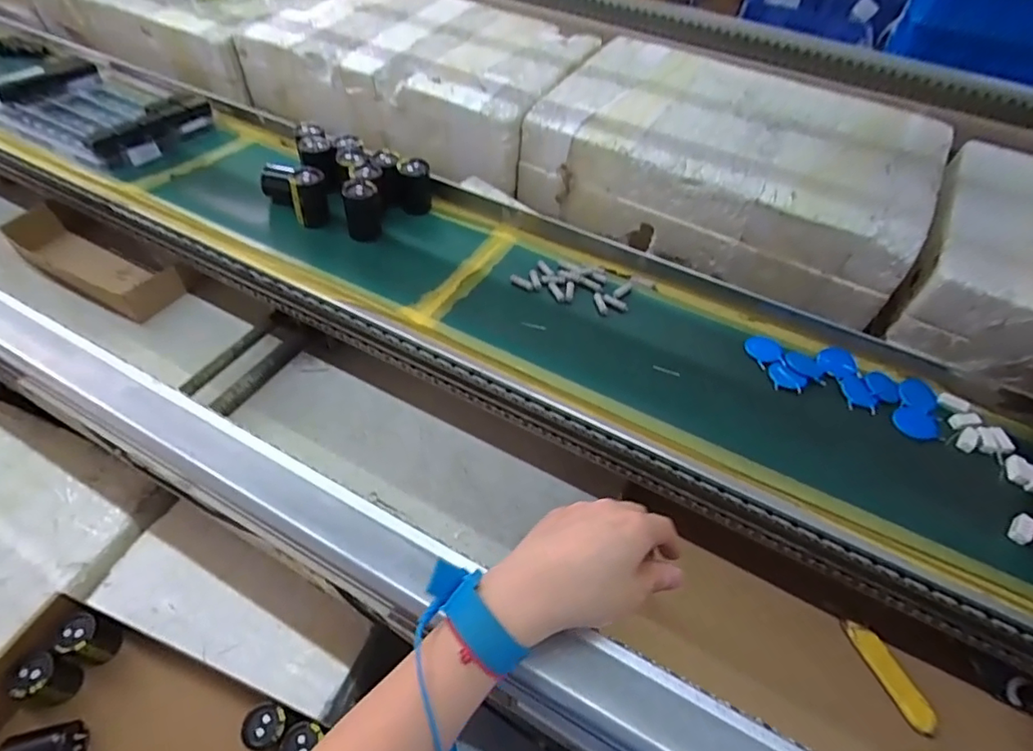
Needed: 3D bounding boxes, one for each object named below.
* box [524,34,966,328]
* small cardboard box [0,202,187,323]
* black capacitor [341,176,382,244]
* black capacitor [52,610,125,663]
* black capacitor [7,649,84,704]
[{"bbox_3d":[0.273,-0.270,0.710,0.460,0.139,0.295,29,53,17],"label":"box"},{"bbox_3d":[-0.529,-0.140,0.666,0.248,0.041,0.076,25,53,14],"label":"small cardboard box"},{"bbox_3d":[-0.163,-0.178,0.573,0.034,0.055,0.035,-7,50,-12],"label":"black capacitor"},{"bbox_3d":[-0.394,0.244,0.501,0.030,0.056,0.033,3,50,-4],"label":"black capacitor"},{"bbox_3d":[-0.415,0.269,0.478,0.028,0.054,0.034,15,51,6],"label":"black capacitor"}]

